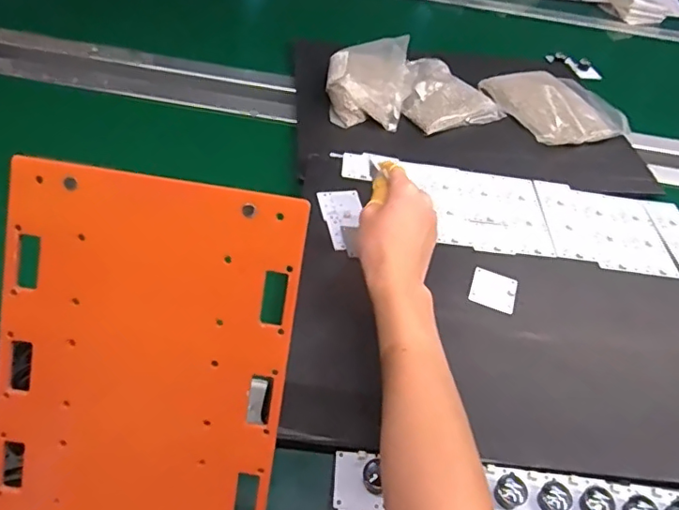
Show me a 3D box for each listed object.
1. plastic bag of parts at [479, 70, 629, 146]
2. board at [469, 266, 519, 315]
[{"bbox_3d":[0.325,-0.230,0.811,0.164,0.020,0.173,-11,50,-19],"label":"plastic bag of parts"},{"bbox_3d":[0.158,0.035,0.554,0.045,0.004,0.049,20,47,9],"label":"board"}]

